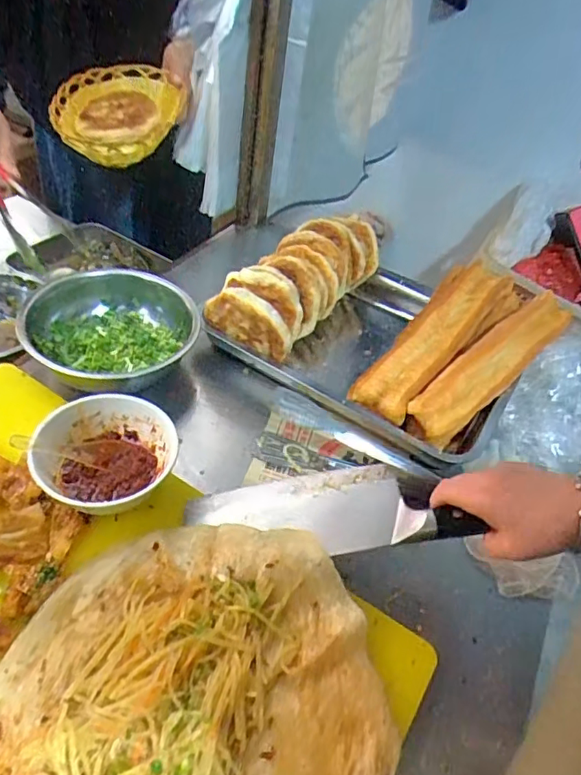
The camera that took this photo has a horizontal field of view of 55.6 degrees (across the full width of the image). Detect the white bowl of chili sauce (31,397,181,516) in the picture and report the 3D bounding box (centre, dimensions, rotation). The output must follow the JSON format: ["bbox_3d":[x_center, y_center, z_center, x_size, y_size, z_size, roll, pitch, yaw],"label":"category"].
[{"bbox_3d":[-0.169,0.072,0.513,0.117,0.067,0.120,6,44,-6],"label":"white bowl of chili sauce"}]

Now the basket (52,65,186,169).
[{"bbox_3d":[-0.238,-0.374,0.764,0.166,0.055,0.200,-15,60,-11],"label":"basket"}]

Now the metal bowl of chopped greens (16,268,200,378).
[{"bbox_3d":[-0.211,-0.054,0.658,0.196,0.103,0.176,-1,46,-12],"label":"metal bowl of chopped greens"}]

